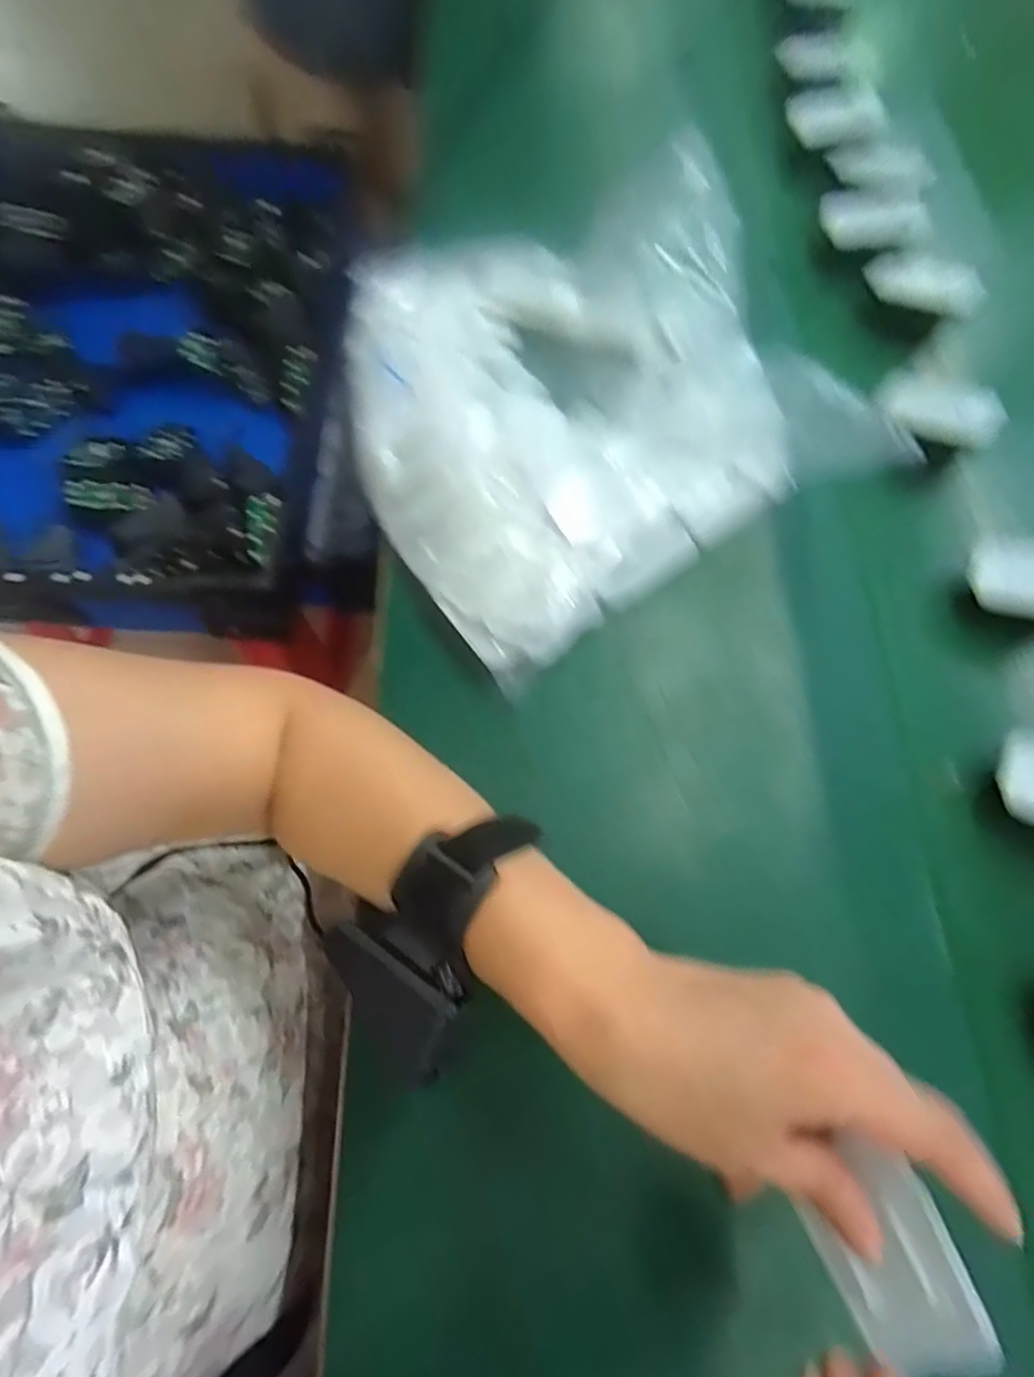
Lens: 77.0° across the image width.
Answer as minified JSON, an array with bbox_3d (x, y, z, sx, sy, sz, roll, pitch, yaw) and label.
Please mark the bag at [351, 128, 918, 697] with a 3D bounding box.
[{"bbox_3d":[0.036,-0.195,0.414,0.305,0.085,0.284,-30,72,-15],"label":"bag"}]

